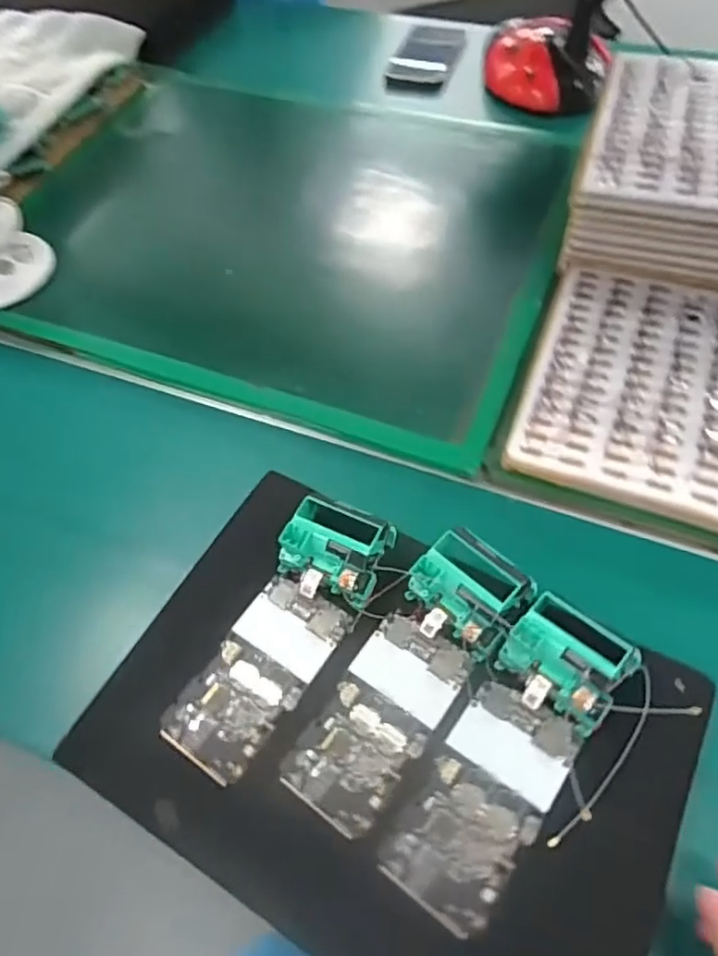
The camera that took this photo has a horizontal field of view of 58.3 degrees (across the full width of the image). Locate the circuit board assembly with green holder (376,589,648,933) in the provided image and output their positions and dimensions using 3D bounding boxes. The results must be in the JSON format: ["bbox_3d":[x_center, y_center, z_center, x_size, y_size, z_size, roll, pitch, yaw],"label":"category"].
[{"bbox_3d":[0.090,0.160,0.384,0.070,0.037,0.189,34,65,23],"label":"circuit board assembly with green holder"}]

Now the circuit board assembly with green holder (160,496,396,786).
[{"bbox_3d":[-0.052,0.100,0.438,0.071,0.037,0.194,25,62,19],"label":"circuit board assembly with green holder"}]

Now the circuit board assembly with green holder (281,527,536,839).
[{"bbox_3d":[0.031,0.123,0.415,0.073,0.038,0.192,35,65,23],"label":"circuit board assembly with green holder"}]

